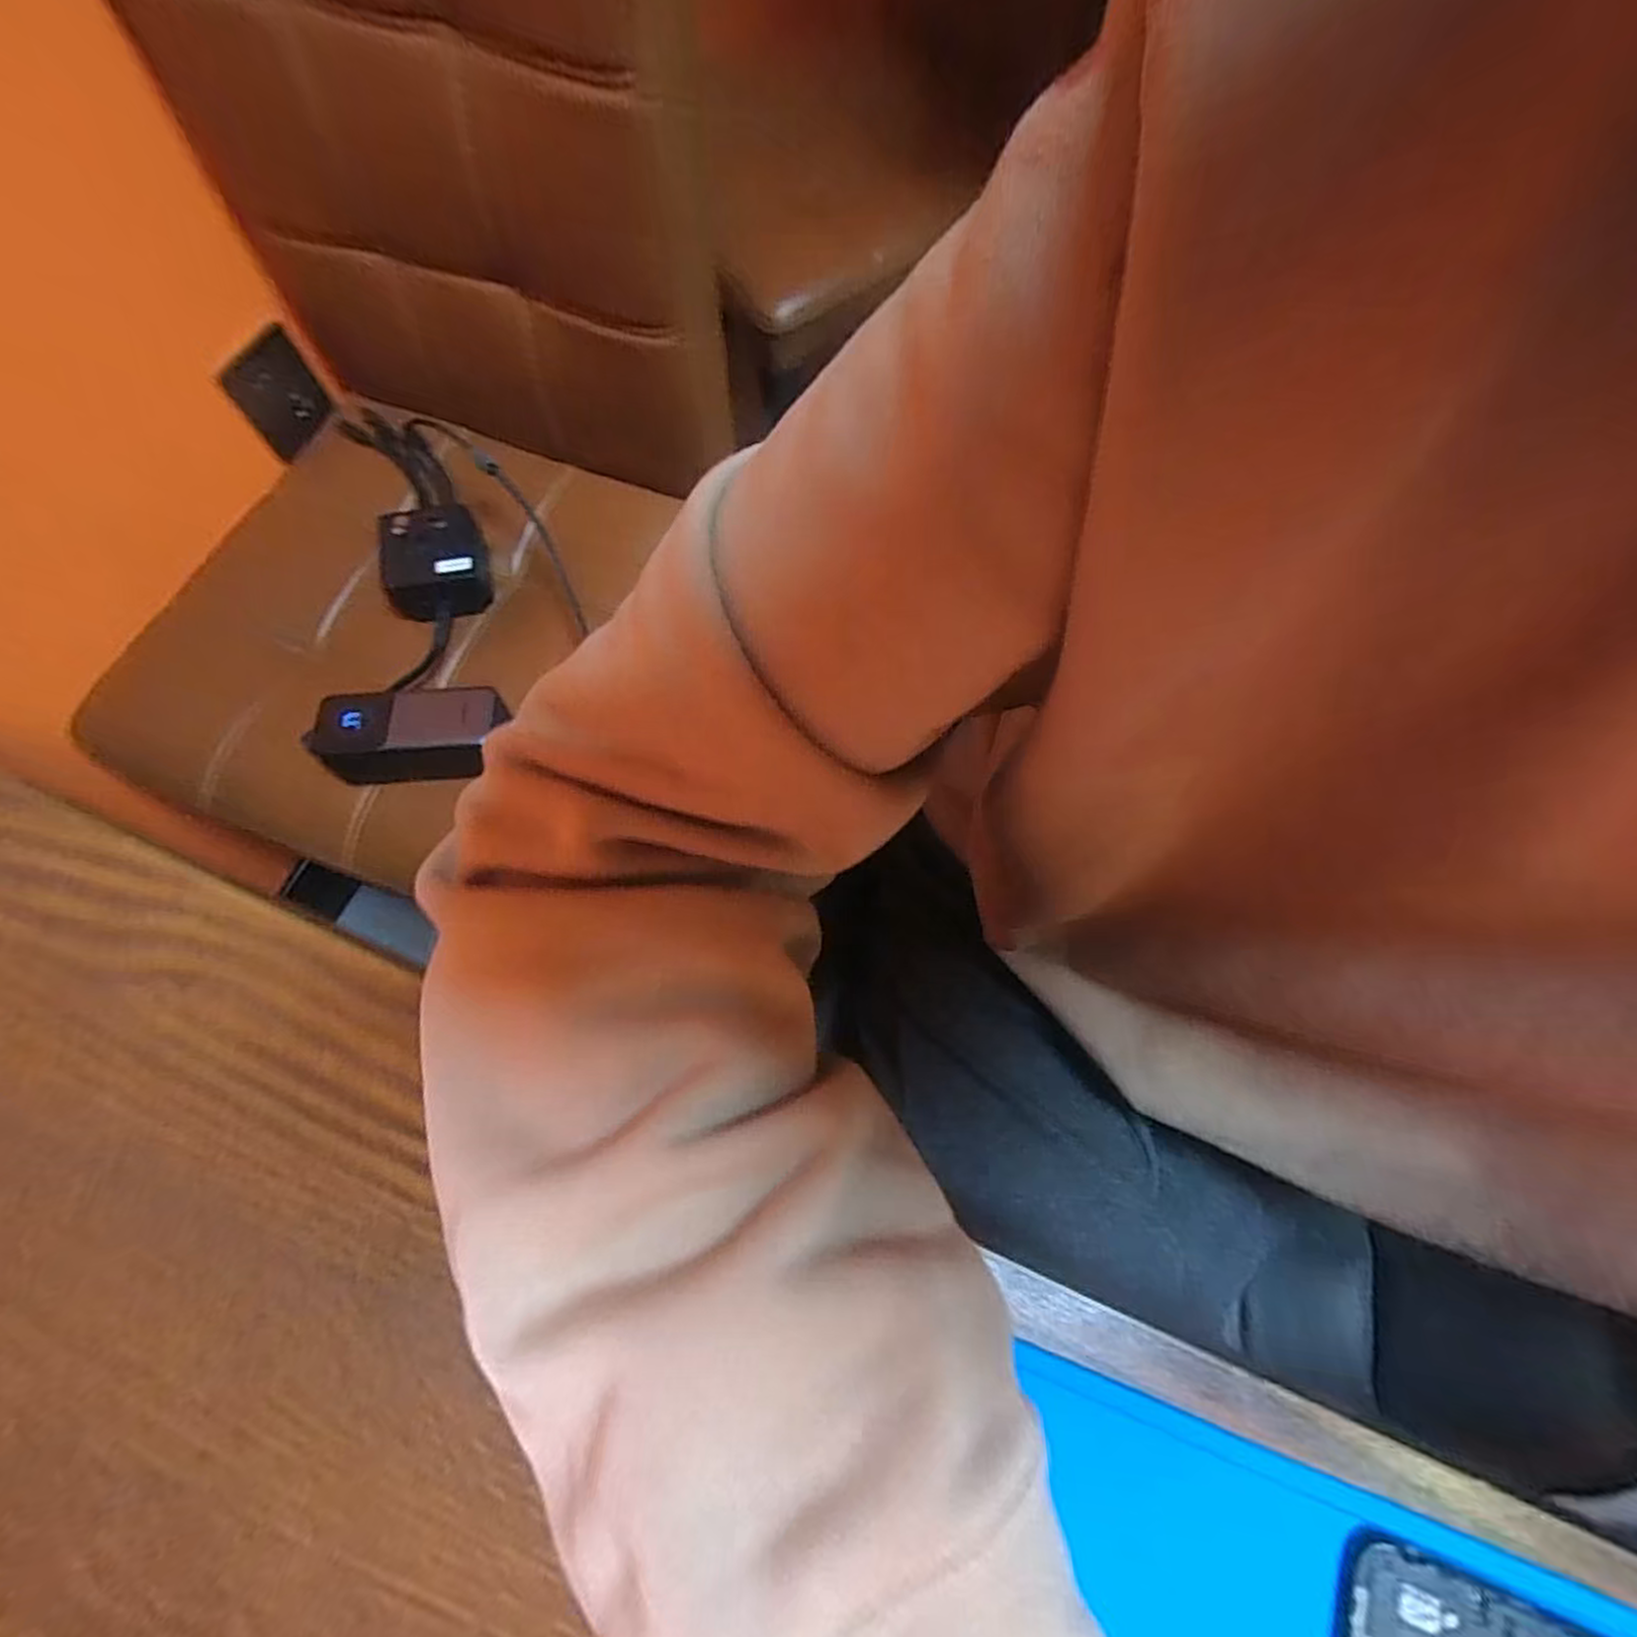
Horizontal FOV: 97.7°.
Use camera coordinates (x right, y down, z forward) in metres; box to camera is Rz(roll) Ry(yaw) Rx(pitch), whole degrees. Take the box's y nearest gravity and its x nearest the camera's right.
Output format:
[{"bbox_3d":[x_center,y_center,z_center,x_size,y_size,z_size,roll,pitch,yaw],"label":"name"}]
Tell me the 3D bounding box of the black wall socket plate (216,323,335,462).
[{"bbox_3d":[-0.514,-0.406,0.683,0.017,0.085,0.078,25,72,7],"label":"black wall socket plate"}]

